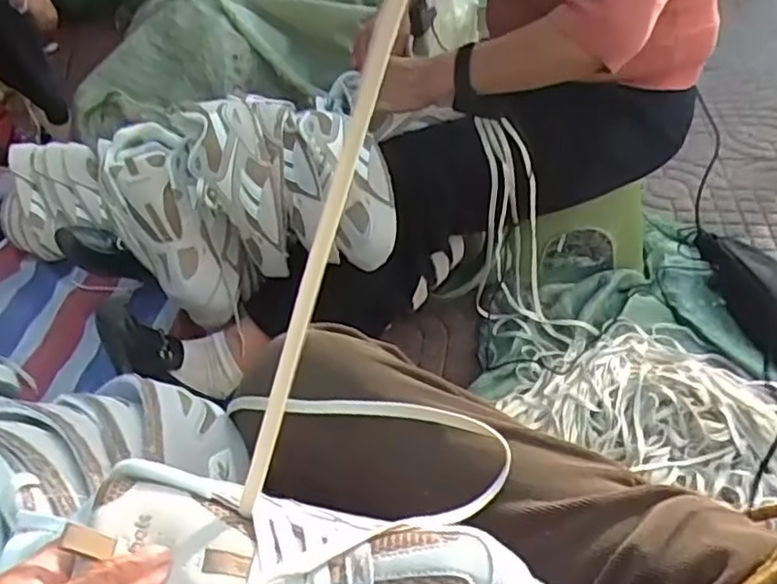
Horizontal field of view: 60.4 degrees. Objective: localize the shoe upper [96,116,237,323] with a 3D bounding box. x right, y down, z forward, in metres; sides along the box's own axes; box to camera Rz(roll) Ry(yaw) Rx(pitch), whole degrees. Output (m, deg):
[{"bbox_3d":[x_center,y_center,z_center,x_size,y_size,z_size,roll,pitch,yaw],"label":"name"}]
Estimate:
[{"bbox_3d":[-0.295,-0.086,0.916,0.117,0.287,0.111,-33,19,-26],"label":"shoe upper"}]

